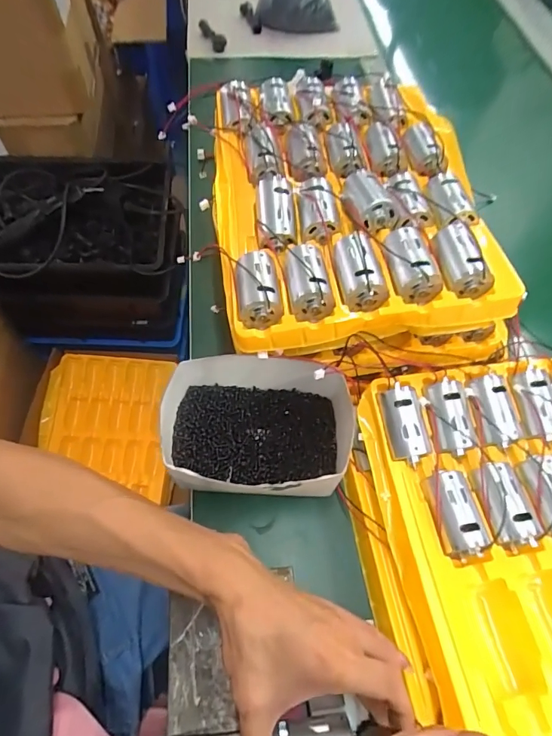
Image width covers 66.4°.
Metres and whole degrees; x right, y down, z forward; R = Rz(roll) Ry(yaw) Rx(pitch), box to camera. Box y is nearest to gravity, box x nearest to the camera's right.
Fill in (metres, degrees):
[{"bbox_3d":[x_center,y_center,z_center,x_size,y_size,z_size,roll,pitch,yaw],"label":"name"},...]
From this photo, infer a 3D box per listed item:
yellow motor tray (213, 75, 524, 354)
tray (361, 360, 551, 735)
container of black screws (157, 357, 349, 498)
[{"bbox_3d":[0.067,-0.170,0.422,0.253,0.078,0.334,-3,62,-5],"label":"yellow motor tray"},{"bbox_3d":[0.214,0.146,0.315,0.233,0.037,0.321,-7,62,-7],"label":"tray"},{"bbox_3d":[-0.013,0.053,0.366,0.160,0.070,0.107,2,62,-2],"label":"container of black screws"}]

